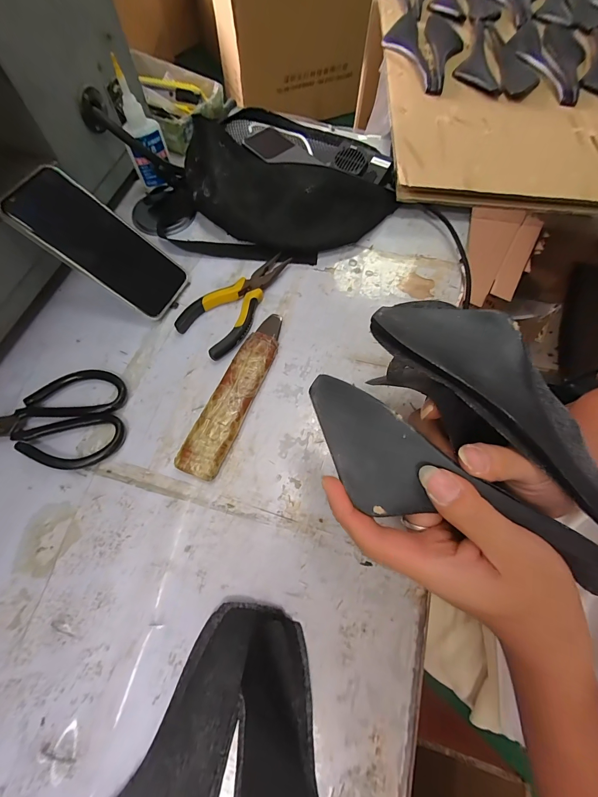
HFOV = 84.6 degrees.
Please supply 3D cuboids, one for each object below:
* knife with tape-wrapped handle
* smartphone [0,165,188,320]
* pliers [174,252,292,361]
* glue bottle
[{"bbox_3d":[-0.061,-0.009,0.336,0.038,0.018,0.185,21,68,9],"label":"knife with tape-wrapped handle"},{"bbox_3d":[-0.203,-0.160,0.345,0.162,0.016,0.079,36,65,-25],"label":"smartphone"},{"bbox_3d":[-0.063,-0.114,0.379,0.068,0.017,0.152,38,71,15],"label":"pliers"},{"bbox_3d":[-0.187,-0.321,0.396,0.027,0.115,0.043,41,72,16],"label":"glue bottle"}]

